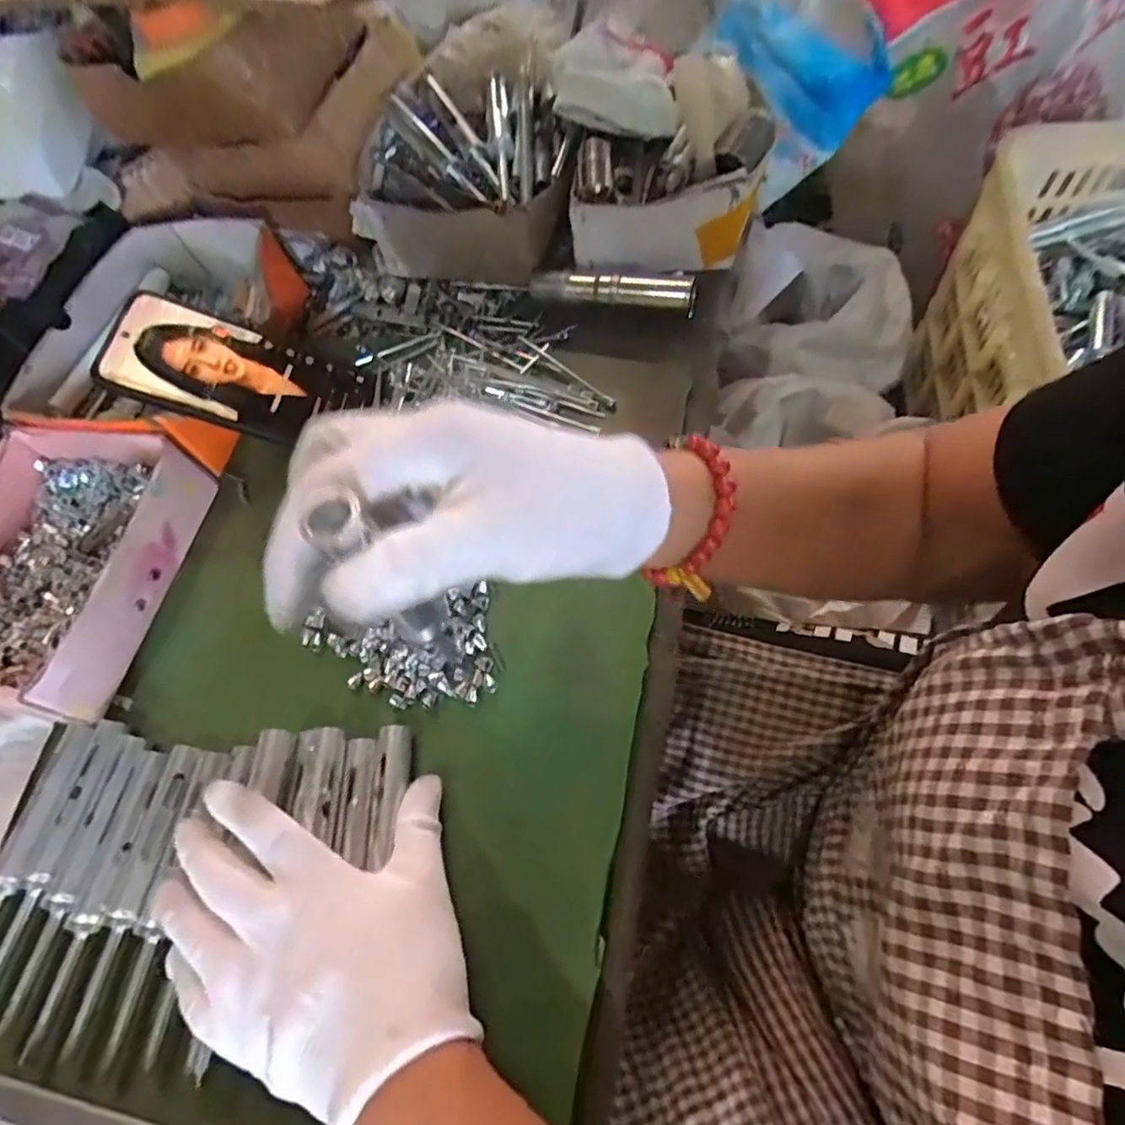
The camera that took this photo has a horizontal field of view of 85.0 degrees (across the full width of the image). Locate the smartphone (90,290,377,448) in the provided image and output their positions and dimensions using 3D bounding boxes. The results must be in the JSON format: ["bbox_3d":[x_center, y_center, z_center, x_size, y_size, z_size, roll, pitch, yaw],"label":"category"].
[{"bbox_3d":[-0.215,-0.127,0.417,0.154,0.009,0.081,19,69,-22],"label":"smartphone"}]

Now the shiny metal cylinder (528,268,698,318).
[{"bbox_3d":[0.037,-0.205,0.459,0.124,0.026,0.024,11,66,12],"label":"shiny metal cylinder"}]

